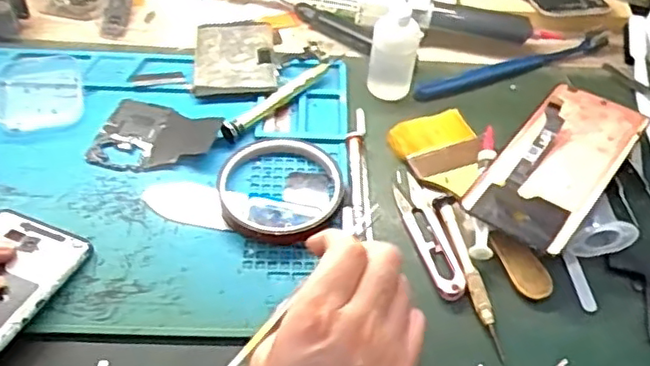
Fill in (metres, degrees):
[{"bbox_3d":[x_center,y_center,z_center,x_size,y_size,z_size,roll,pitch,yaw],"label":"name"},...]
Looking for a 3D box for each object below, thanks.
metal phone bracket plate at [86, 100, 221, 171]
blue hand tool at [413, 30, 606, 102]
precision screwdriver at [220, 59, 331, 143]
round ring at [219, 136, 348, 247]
[{"bbox_3d":[-0.125,-0.033,0.487,0.083,0.009,0.066,14,53,8],"label":"metal phone bracket plate"},{"bbox_3d":[0.159,-0.100,0.556,0.185,0.012,0.017,-17,55,-16],"label":"blue hand tool"},{"bbox_3d":[-0.034,-0.067,0.515,0.016,0.017,0.114,37,59,23],"label":"precision screwdriver"},{"bbox_3d":[-0.032,0.003,0.463,0.086,0.013,0.091,1,52,-2],"label":"round ring"}]

